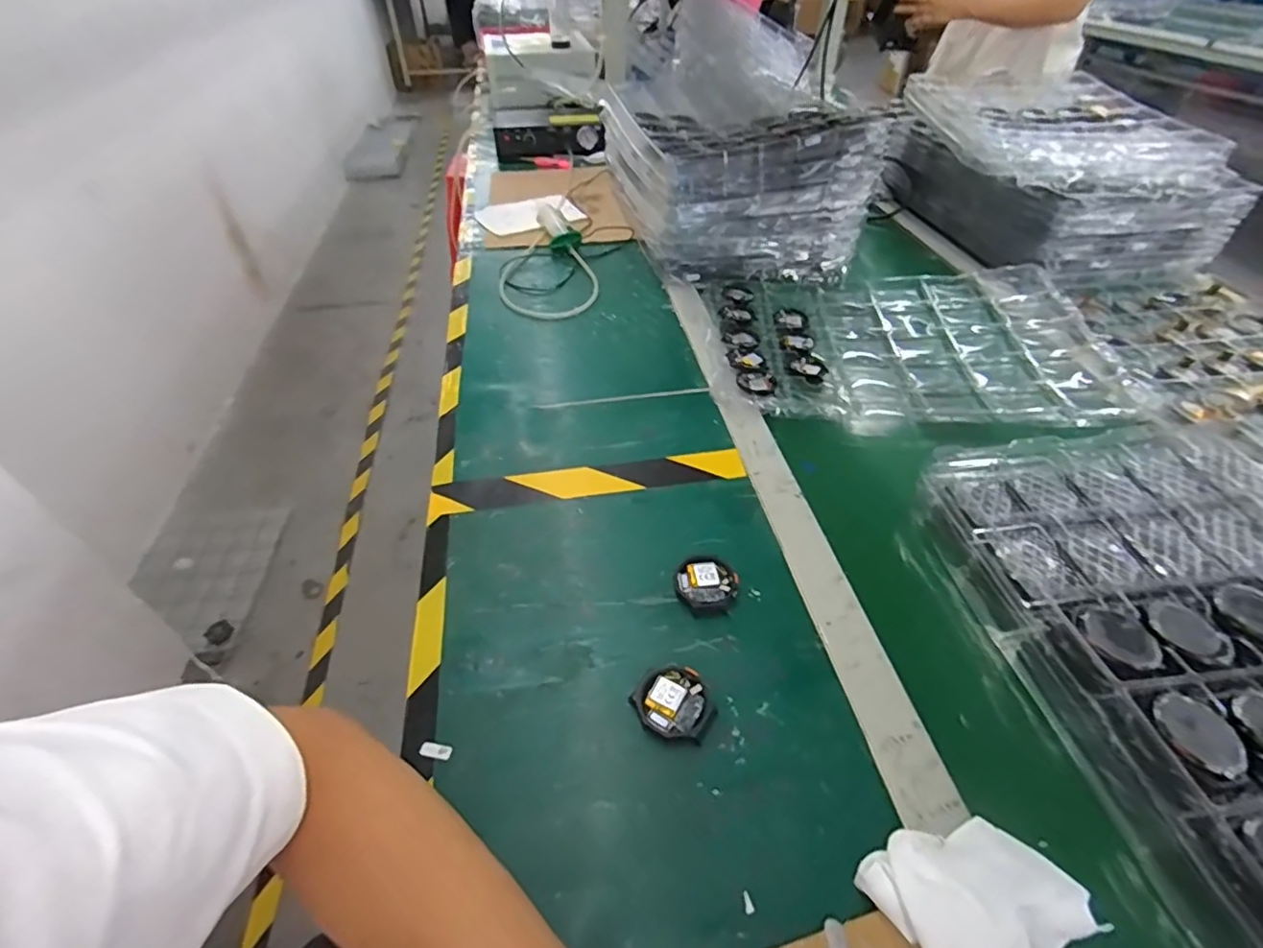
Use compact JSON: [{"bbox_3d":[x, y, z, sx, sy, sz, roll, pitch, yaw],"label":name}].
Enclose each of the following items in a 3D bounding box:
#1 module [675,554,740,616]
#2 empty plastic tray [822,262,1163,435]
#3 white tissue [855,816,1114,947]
[{"bbox_3d":[0.060,0.086,0.461,0.046,0.006,0.049,-24,50,-21],"label":"module"},{"bbox_3d":[0.397,-0.162,0.700,0.317,0.024,0.315,2,46,2],"label":"empty plastic tray"},{"bbox_3d":[0.171,0.225,0.274,0.088,0.044,0.107,-5,46,-4],"label":"white tissue"}]

